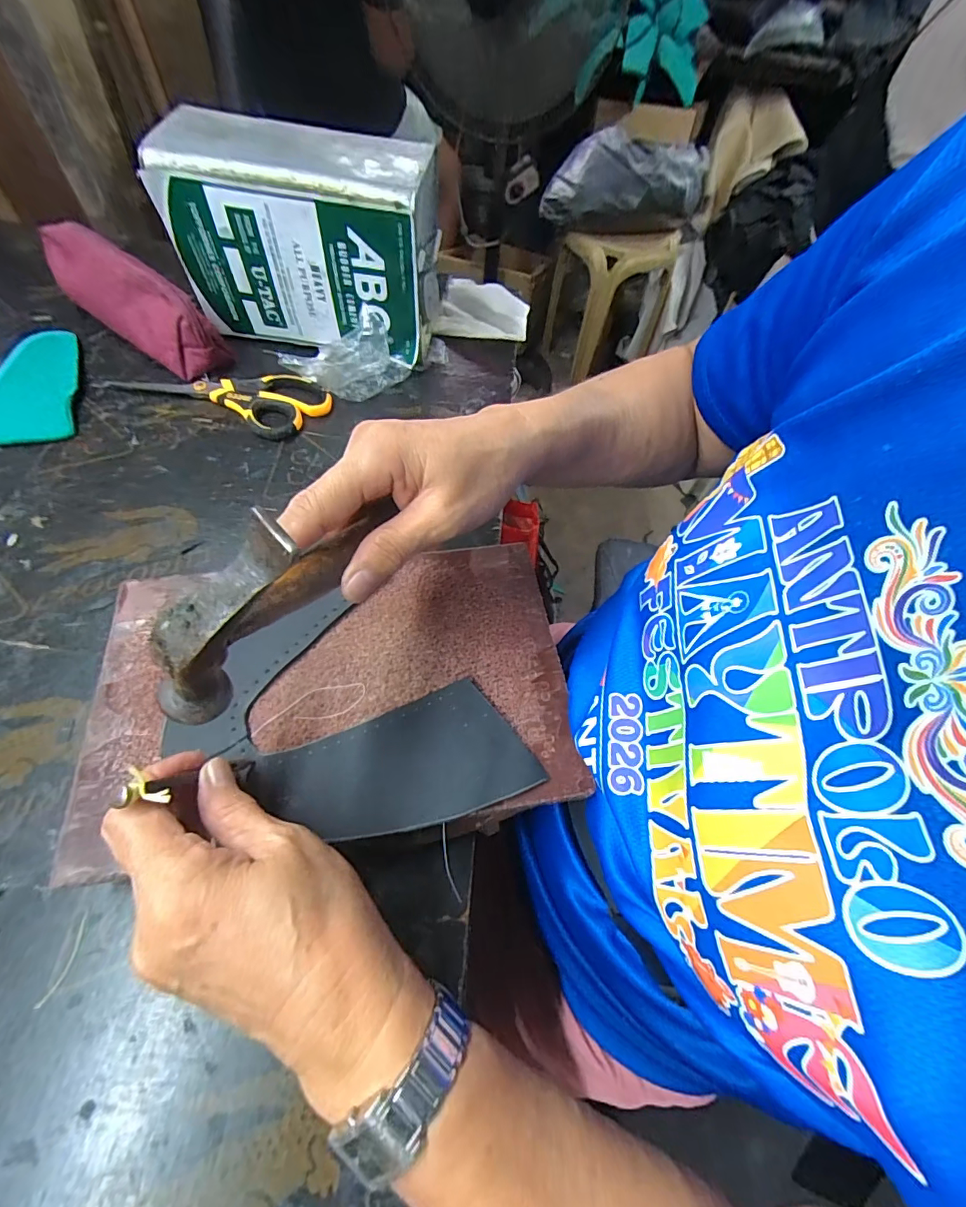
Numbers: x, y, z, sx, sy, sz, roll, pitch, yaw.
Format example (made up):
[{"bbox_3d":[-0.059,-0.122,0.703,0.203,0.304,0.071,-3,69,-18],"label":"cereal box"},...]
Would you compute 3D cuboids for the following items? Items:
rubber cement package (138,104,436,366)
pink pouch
[{"bbox_3d":[-0.168,-0.354,0.485,0.238,0.167,0.106,11,59,2],"label":"rubber cement package"},{"bbox_3d":[-0.365,-0.321,0.499,0.237,0.075,0.066,33,62,15],"label":"pink pouch"}]

